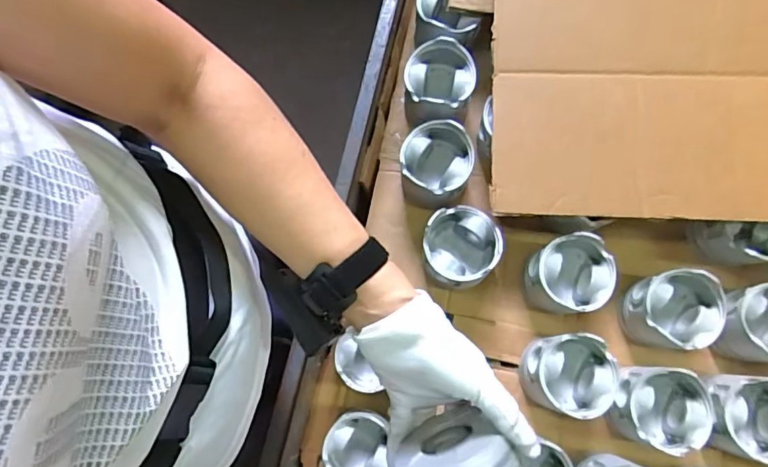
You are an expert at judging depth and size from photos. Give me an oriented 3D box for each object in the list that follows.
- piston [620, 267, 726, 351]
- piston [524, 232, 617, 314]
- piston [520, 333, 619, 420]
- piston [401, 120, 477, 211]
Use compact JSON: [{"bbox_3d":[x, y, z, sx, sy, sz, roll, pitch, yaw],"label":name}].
[{"bbox_3d":[0.355,0.097,0.631,0.097,0.091,0.092,-3,78,1],"label":"piston"},{"bbox_3d":[0.234,0.055,0.635,0.094,0.086,0.090,0,78,1],"label":"piston"},{"bbox_3d":[0.221,0.169,0.613,0.096,0.087,0.088,0,78,1],"label":"piston"},{"bbox_3d":[0.068,-0.089,0.671,0.093,0.082,0.098,3,78,2],"label":"piston"}]

